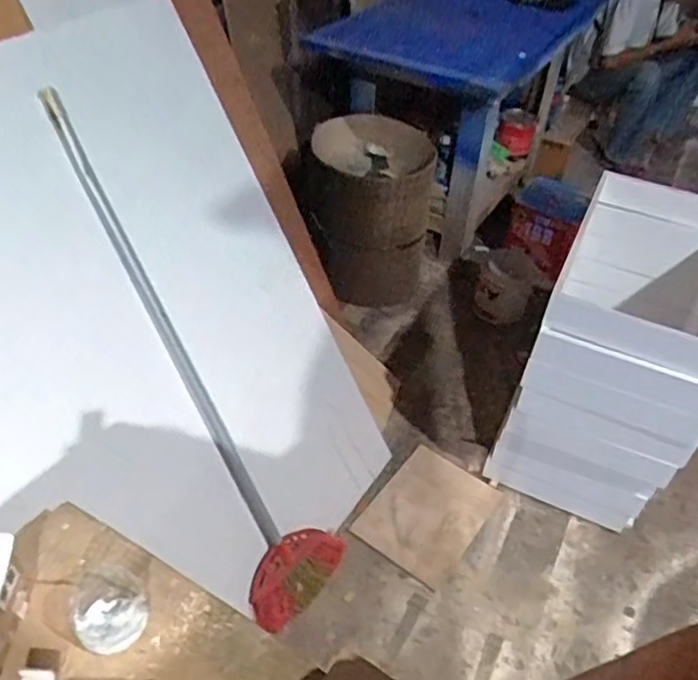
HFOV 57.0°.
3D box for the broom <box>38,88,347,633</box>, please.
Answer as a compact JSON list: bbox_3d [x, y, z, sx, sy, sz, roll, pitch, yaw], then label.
[{"bbox_3d":[-0.317,0.070,1.288,0.259,1.144,0.063,-36,20,-35],"label":"broom"}]

